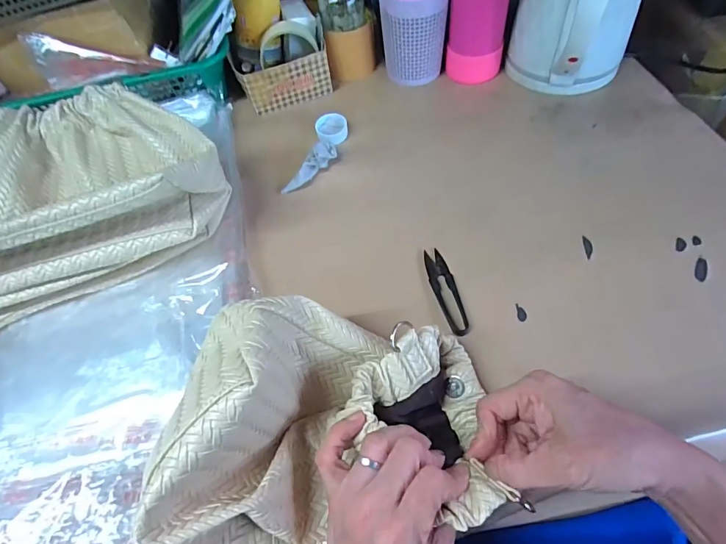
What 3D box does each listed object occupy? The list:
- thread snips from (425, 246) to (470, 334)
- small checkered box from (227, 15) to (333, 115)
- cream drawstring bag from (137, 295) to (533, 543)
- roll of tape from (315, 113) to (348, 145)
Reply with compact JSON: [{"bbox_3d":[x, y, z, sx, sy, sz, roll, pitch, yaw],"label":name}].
[{"bbox_3d":[0.082,0.017,0.413,0.024,0.004,0.097,-11,57,-1],"label":"thread snips"},{"bbox_3d":[-0.114,-0.286,0.596,0.131,0.072,0.055,-19,57,-7],"label":"small checkered box"},{"bbox_3d":[-0.013,0.116,0.277,0.202,0.124,0.201,-5,55,2],"label":"cream drawstring bag"},{"bbox_3d":[-0.041,-0.191,0.556,0.041,0.018,0.043,-3,57,4],"label":"roll of tape"}]

